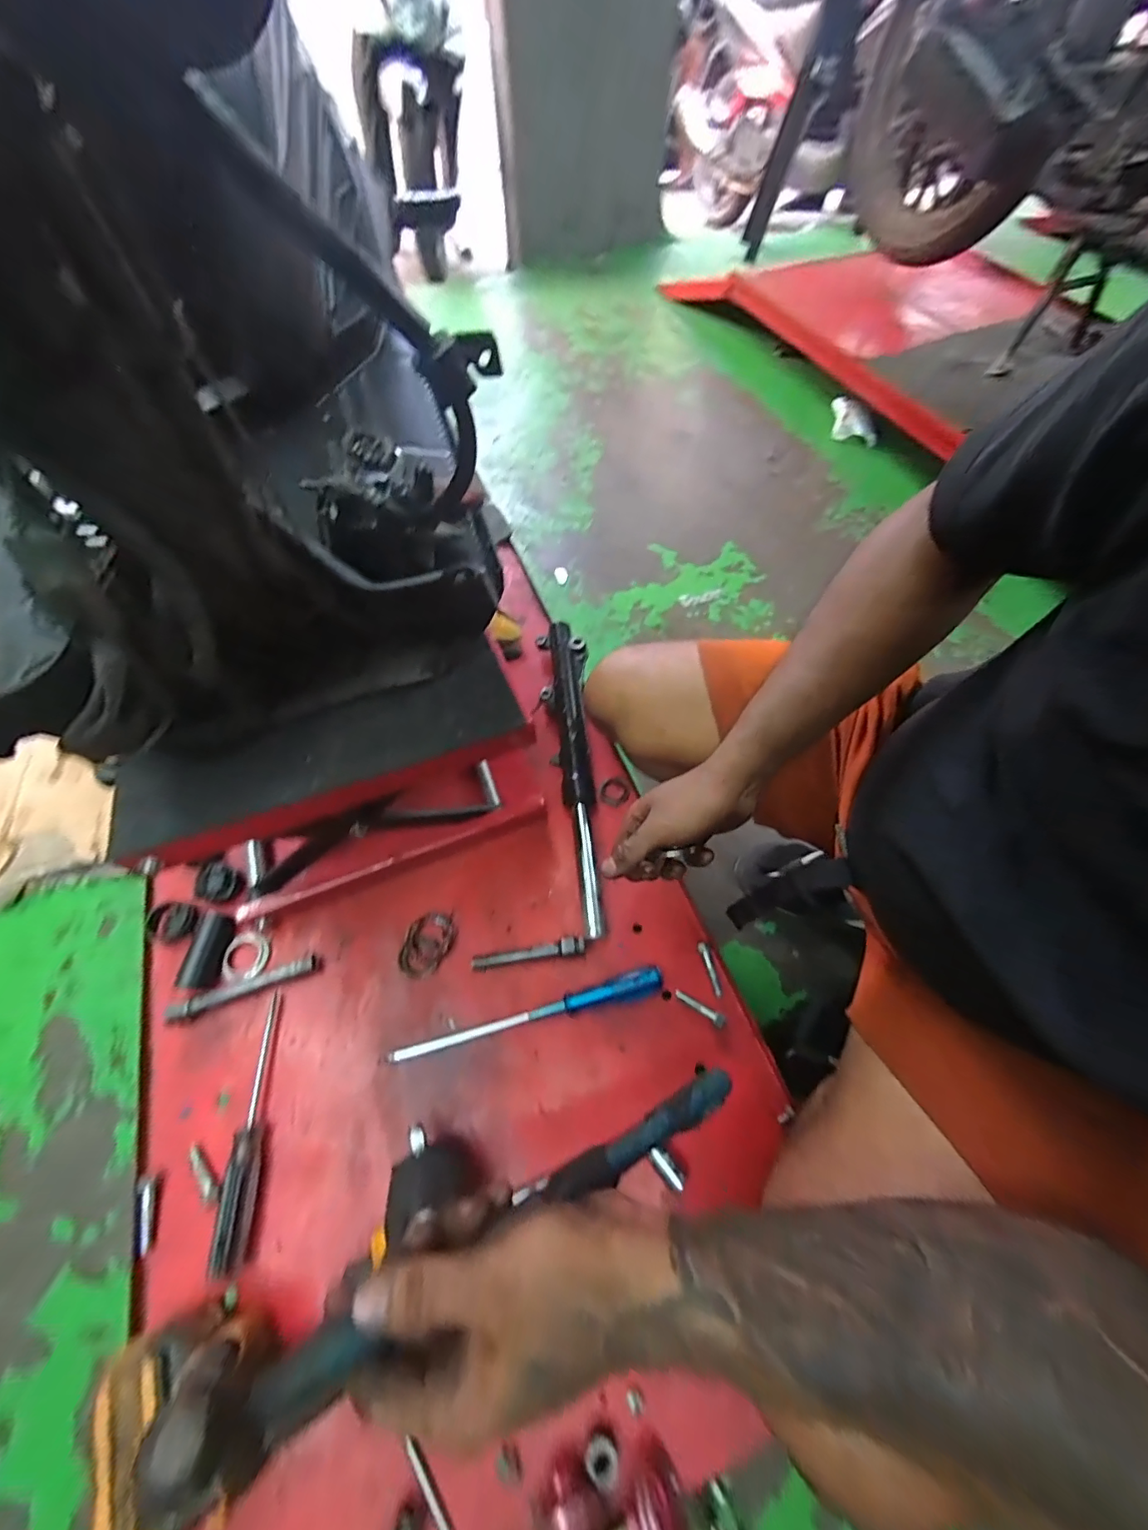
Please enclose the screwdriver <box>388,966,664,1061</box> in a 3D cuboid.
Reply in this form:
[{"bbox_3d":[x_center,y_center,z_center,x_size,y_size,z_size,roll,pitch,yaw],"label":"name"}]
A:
[{"bbox_3d":[-0.045,0.262,0.521,0.286,0.021,0.027,-14,61,-7],"label":"screwdriver"}]

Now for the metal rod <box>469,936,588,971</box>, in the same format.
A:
[{"bbox_3d":[-0.049,0.208,0.551,0.123,0.016,0.018,-8,61,-4],"label":"metal rod"}]

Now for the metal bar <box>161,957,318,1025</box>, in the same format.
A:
[{"bbox_3d":[-0.355,0.237,0.530,0.148,0.014,0.020,-18,62,-10],"label":"metal bar"}]

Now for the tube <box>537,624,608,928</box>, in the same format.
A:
[{"bbox_3d":[0.002,-0.007,0.656,0.068,0.047,0.446,-6,60,-3],"label":"tube"}]

